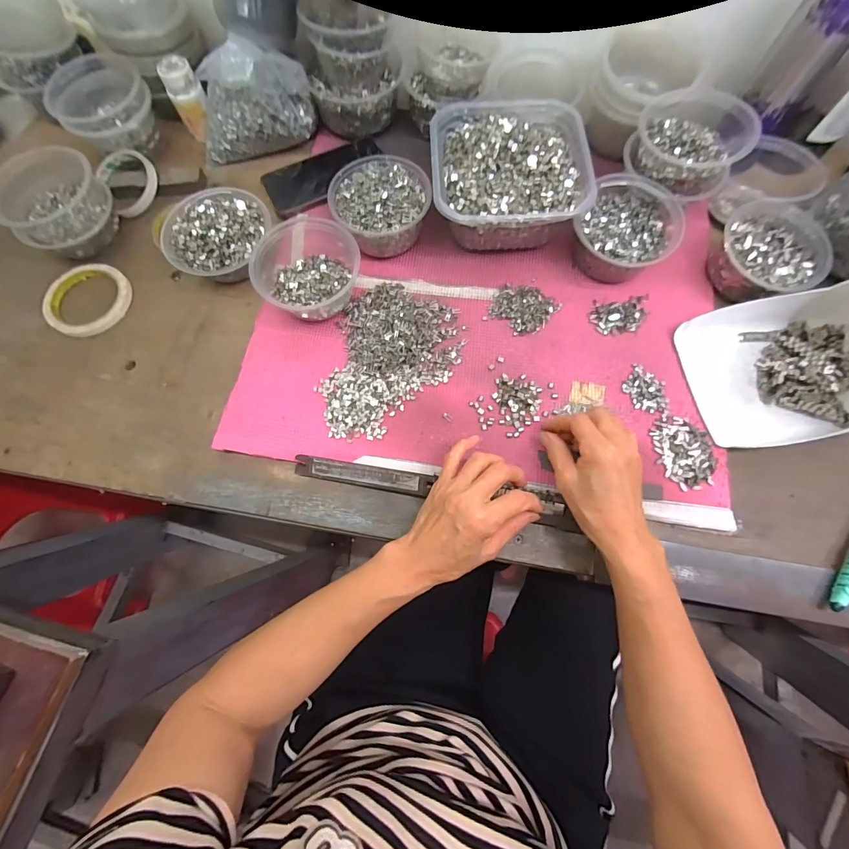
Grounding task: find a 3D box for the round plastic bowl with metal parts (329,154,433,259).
[{"bbox_3d":[-0.050,-0.258,0.472,0.111,0.062,0.110,0,73,1],"label":"round plastic bowl with metal parts"}]

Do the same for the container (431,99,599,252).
[{"bbox_3d":[0.095,-0.301,0.475,0.172,0.072,0.193,-2,73,0],"label":"container"}]

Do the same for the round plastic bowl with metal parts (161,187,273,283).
[{"bbox_3d":[-0.242,-0.226,0.472,0.119,0.059,0.115,0,73,1],"label":"round plastic bowl with metal parts"}]

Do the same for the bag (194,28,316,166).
[{"bbox_3d":[-0.223,-0.414,0.504,0.150,0.111,0.072,1,73,1],"label":"bag"}]

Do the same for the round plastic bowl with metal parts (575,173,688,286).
[{"bbox_3d":[0.228,-0.217,0.452,0.101,0.059,0.110,0,73,1],"label":"round plastic bowl with metal parts"}]

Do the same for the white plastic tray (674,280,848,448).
[{"bbox_3d":[0.382,-0.064,0.394,0.179,0.083,0.150,-9,73,-2],"label":"white plastic tray"}]

